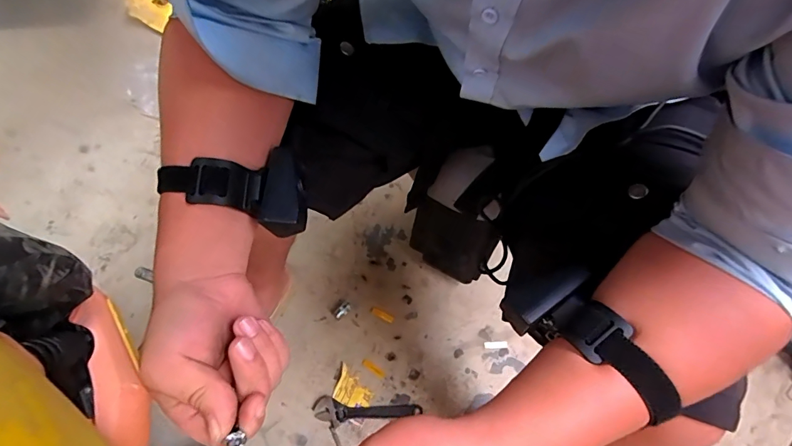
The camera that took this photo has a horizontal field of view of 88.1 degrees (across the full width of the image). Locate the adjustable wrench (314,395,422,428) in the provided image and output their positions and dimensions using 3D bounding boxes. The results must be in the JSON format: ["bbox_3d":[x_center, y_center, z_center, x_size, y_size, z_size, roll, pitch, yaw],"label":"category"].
[{"bbox_3d":[-0.052,0.350,0.750,0.189,0.014,0.046,6,63,-1],"label":"adjustable wrench"}]

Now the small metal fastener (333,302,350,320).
[{"bbox_3d":[-0.112,0.181,0.844,0.025,0.026,0.037,32,65,12],"label":"small metal fastener"}]

